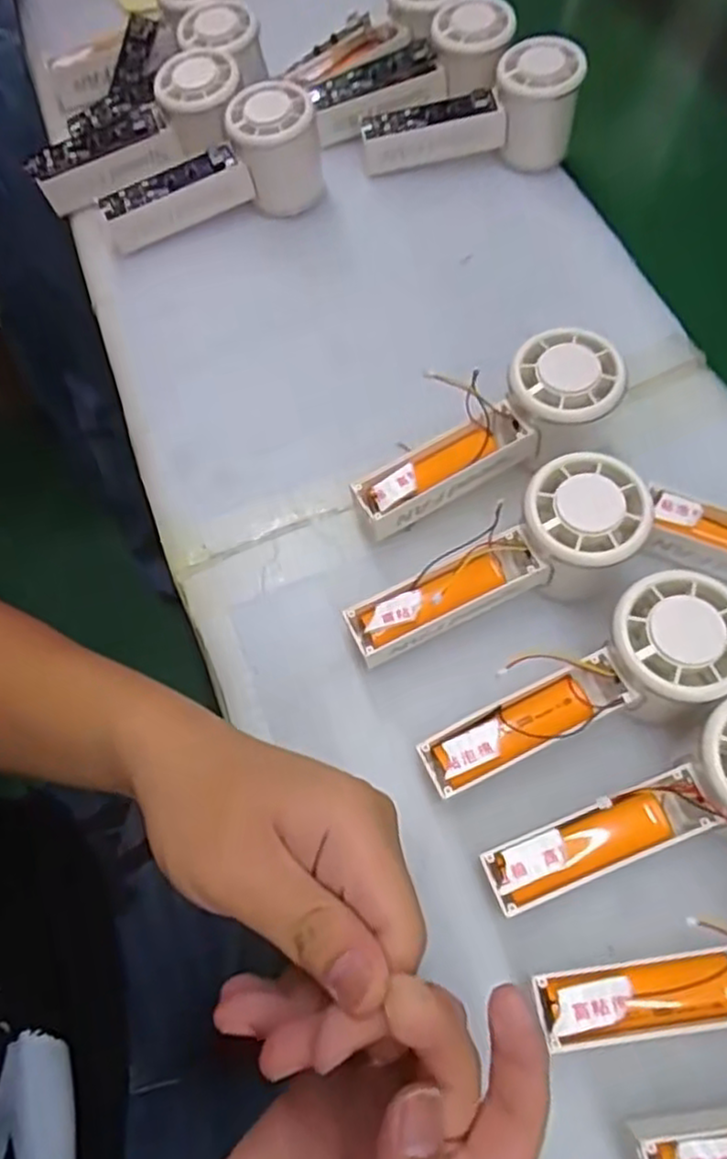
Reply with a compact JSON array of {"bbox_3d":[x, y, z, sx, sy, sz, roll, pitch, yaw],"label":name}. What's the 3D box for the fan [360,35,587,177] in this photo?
[{"bbox_3d":[0.072,-0.326,0.485,0.146,0.054,0.050,-6,66,-2],"label":"fan"}]

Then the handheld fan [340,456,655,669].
[{"bbox_3d":[0.066,0.001,0.338,0.146,0.060,0.060,-30,69,-13],"label":"handheld fan"}]

